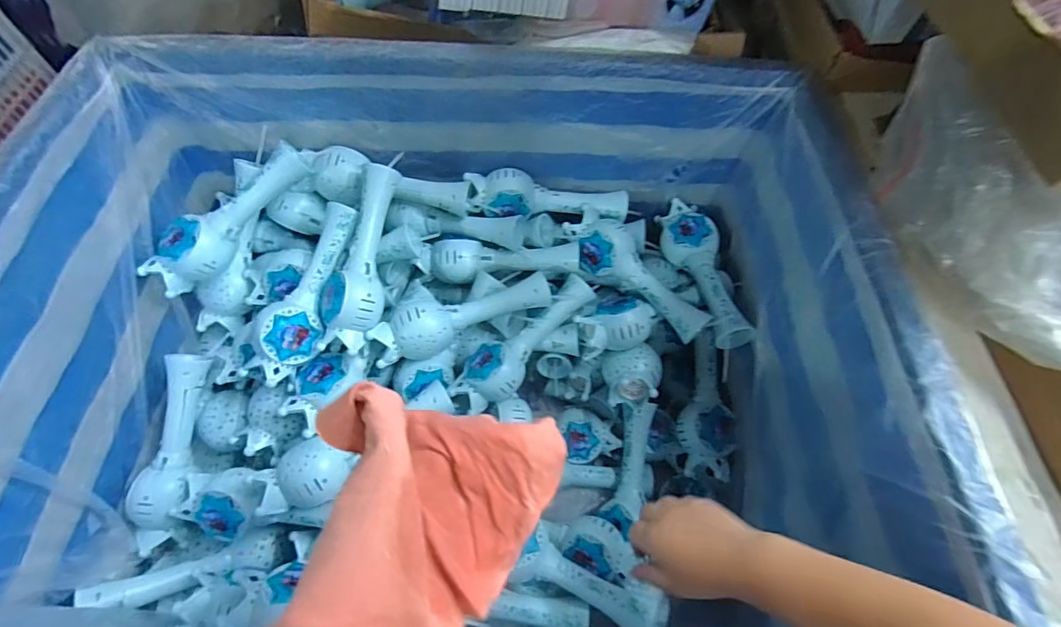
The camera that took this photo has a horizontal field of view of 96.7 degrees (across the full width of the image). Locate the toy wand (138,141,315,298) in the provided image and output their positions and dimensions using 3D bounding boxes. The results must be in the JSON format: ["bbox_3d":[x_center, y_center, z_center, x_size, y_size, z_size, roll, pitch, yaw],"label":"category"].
[{"bbox_3d":[-0.374,-0.119,0.593,0.233,0.060,0.061,-45,72,-5],"label":"toy wand"}]

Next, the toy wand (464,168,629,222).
[{"bbox_3d":[0.027,-0.163,0.662,0.224,0.055,0.053,0,62,-3],"label":"toy wand"}]

